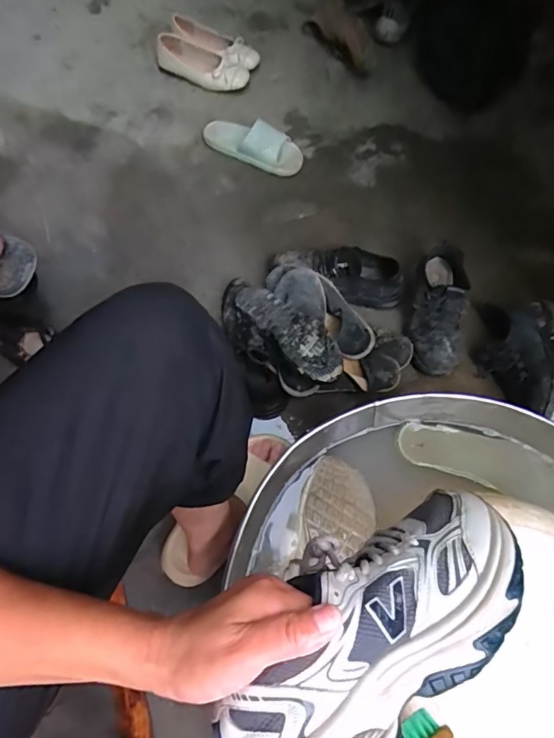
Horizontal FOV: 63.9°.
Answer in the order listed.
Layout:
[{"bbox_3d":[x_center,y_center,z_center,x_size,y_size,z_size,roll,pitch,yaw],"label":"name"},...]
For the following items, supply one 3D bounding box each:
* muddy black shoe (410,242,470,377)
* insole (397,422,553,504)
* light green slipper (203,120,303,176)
[{"bbox_3d":[0.315,-0.108,0.847,0.101,0.098,0.235,12,69,6],"label":"muddy black shoe"},{"bbox_3d":[0.309,0.133,0.662,0.247,0.011,0.078,15,69,8],"label":"insole"},{"bbox_3d":[-0.062,-0.528,1.024,0.236,0.078,0.092,25,71,11],"label":"light green slipper"}]

